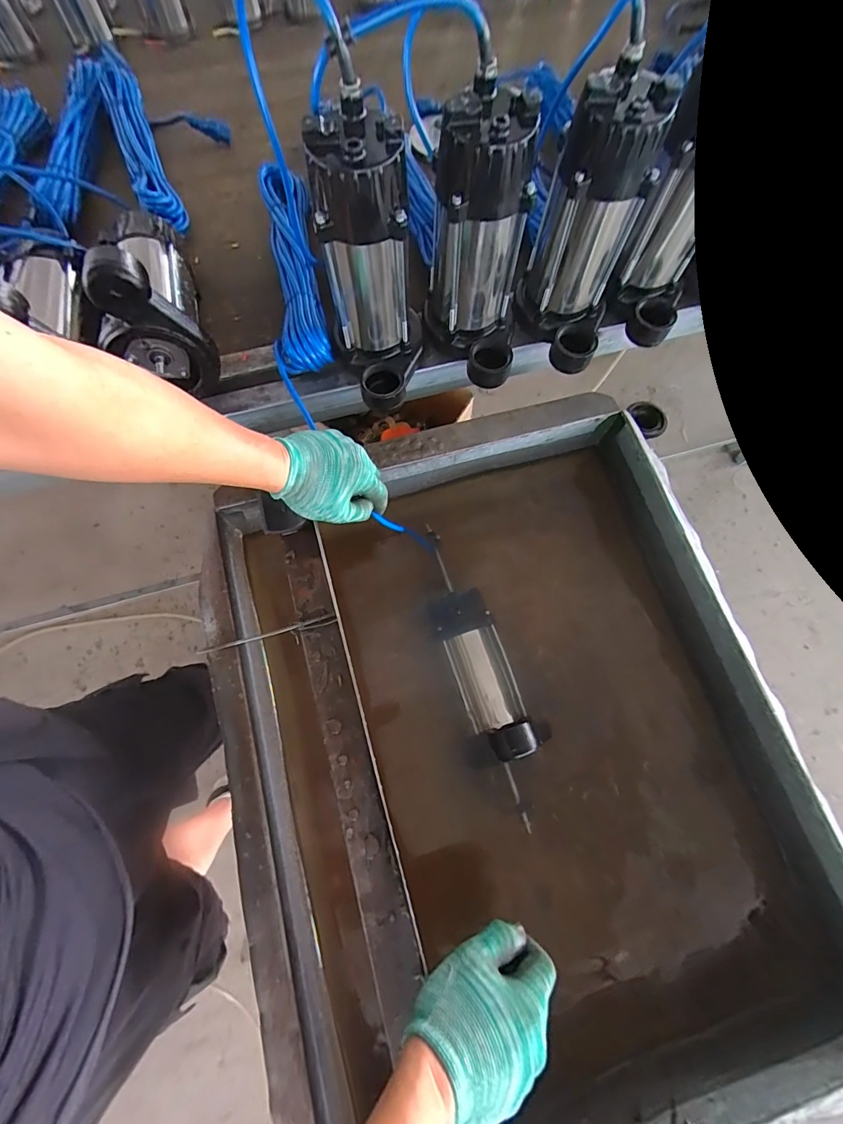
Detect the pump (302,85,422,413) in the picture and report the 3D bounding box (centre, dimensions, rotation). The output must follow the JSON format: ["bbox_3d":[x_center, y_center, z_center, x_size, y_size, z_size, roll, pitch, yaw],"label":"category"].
[{"bbox_3d":[-0.052,-0.297,0.458,0.105,0.243,0.153,-11,74,-5],"label":"pump"}]

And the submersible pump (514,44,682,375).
[{"bbox_3d":[0.191,-0.359,0.479,0.104,0.231,0.154,-15,74,-6],"label":"submersible pump"}]

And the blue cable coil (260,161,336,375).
[{"bbox_3d":[-0.176,-0.409,0.577,0.062,0.073,0.320,-9,74,-5],"label":"blue cable coil"}]

